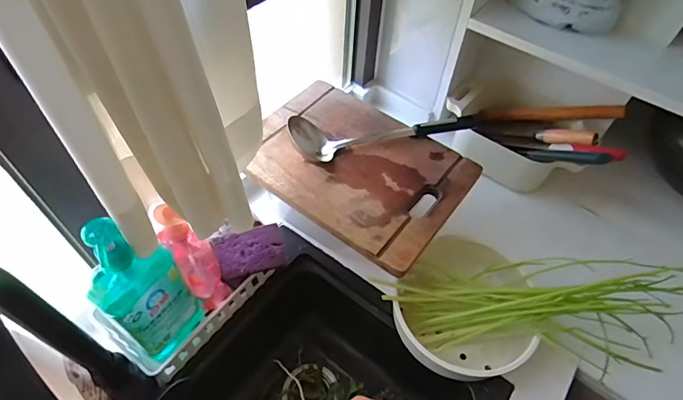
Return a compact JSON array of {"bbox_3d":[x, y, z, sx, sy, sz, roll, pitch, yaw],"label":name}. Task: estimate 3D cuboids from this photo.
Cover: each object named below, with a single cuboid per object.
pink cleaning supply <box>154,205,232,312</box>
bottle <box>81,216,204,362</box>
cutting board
[{"bbox_3d":[-0.205,0.080,0.594,0.054,0.222,0.060,-27,59,-22],"label":"pink cleaning supply"},{"bbox_3d":[-0.246,0.118,0.537,0.053,0.278,0.091,36,59,22],"label":"bottle"},{"bbox_3d":[0.021,-0.063,0.706,0.351,0.015,0.254,33,58,20],"label":"cutting board"}]

